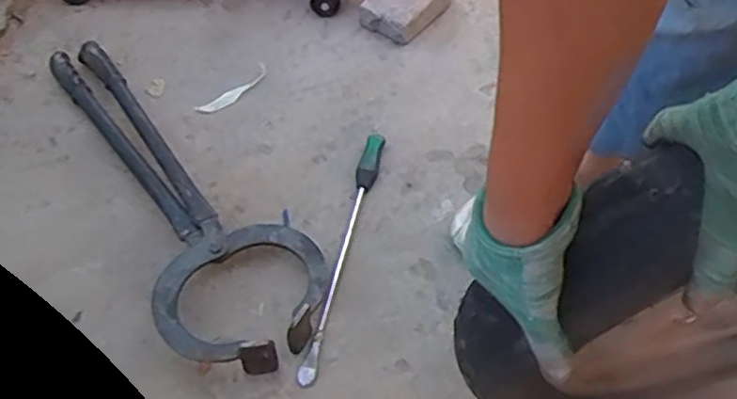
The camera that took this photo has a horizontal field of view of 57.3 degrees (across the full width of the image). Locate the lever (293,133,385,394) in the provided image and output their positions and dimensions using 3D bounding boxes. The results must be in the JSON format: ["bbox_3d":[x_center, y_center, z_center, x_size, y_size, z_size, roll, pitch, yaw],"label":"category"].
[{"bbox_3d":[-0.034,0.059,0.898,0.030,0.021,0.394,10,56,11],"label":"lever"}]

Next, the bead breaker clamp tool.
[{"bbox_3d":[-0.281,-0.030,0.963,0.204,0.060,0.652,-31,58,-17],"label":"bead breaker clamp tool"}]

